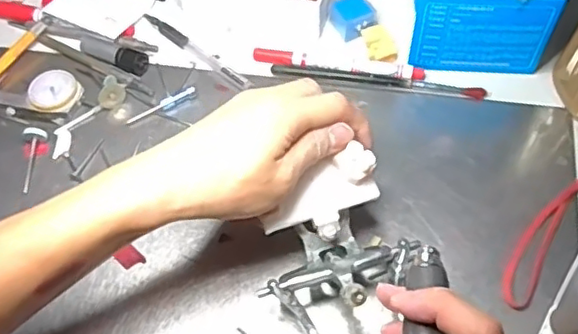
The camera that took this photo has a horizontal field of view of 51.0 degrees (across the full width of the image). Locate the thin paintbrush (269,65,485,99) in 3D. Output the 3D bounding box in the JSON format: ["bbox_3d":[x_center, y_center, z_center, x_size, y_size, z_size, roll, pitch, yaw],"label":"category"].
[{"bbox_3d":[0.070,-0.068,0.478,0.167,0.005,0.009,7,60,8],"label":"thin paintbrush"}]

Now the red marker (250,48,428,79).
[{"bbox_3d":[0.039,-0.082,0.485,0.136,0.008,0.013,10,60,9],"label":"red marker"}]

